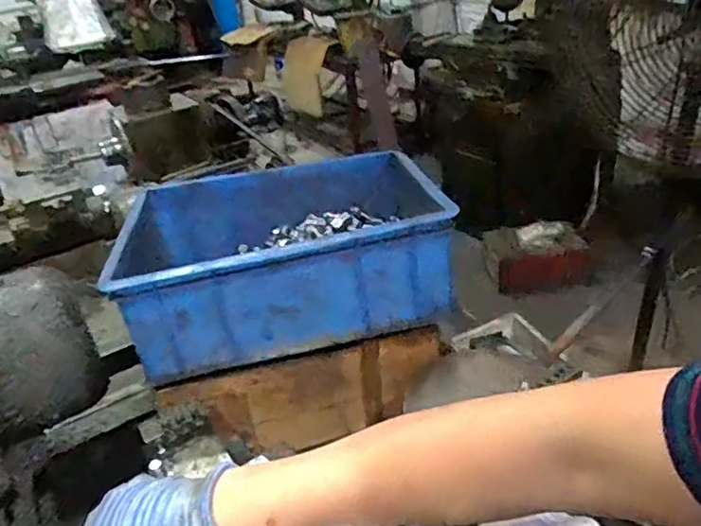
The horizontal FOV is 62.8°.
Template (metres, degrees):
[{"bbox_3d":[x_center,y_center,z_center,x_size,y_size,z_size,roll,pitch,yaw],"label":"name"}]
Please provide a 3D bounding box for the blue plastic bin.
[{"bbox_3d":[-0.083,-0.027,0.773,0.383,0.138,0.296,-10,30,-6],"label":"blue plastic bin"}]

